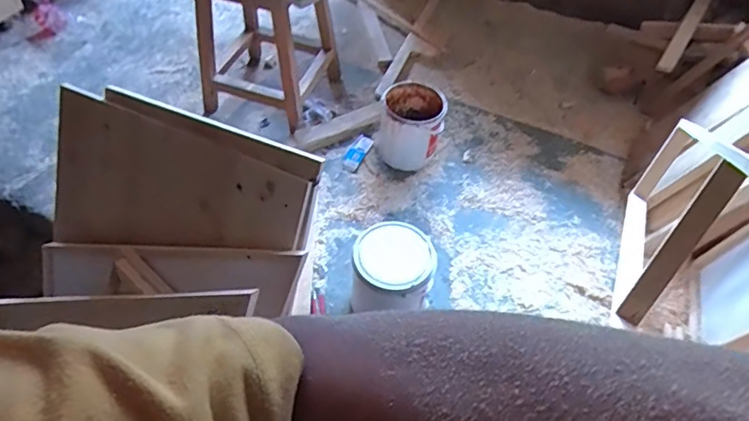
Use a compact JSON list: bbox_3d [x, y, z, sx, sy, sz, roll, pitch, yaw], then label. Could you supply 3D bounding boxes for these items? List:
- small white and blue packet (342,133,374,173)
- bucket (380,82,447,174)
[{"bbox_3d":[-0.051,-0.173,1.572,0.052,0.015,0.125,24,70,17],"label":"small white and blue packet"},{"bbox_3d":[0.104,-0.241,1.518,0.187,0.175,0.209,7,47,2],"label":"bucket"}]

